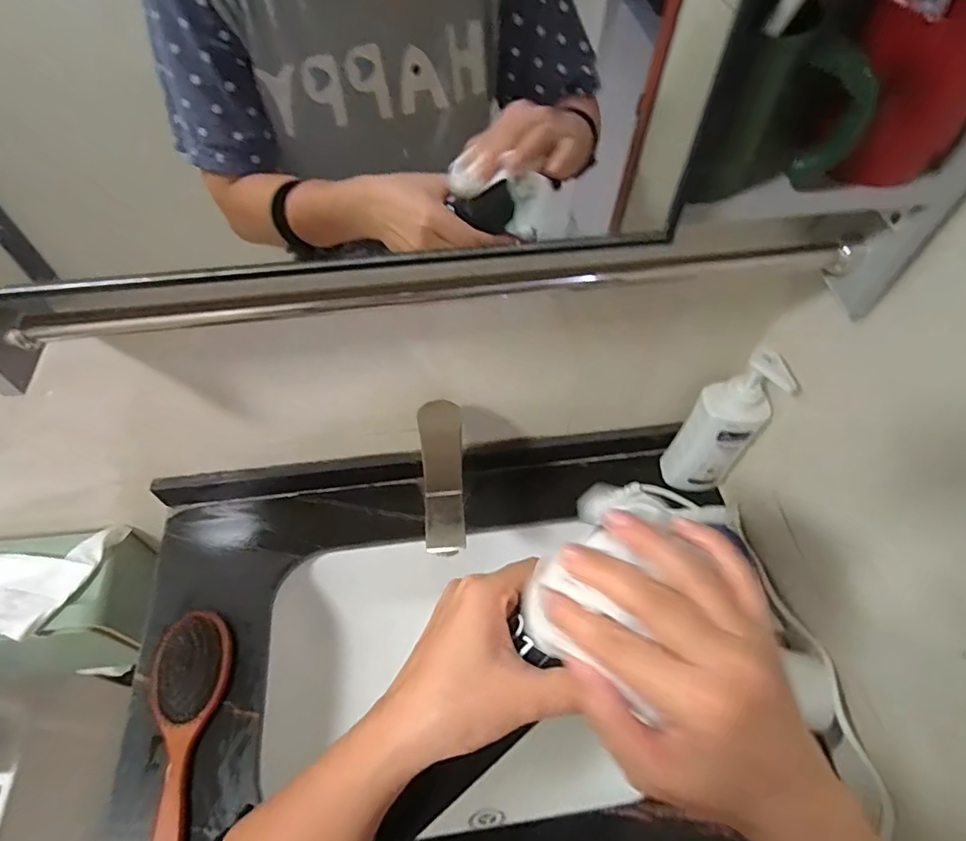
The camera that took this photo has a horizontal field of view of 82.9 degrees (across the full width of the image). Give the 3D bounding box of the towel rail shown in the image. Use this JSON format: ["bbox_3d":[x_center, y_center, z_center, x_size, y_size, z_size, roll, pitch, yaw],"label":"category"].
[{"bbox_3d":[-0.013,-0.095,0.400,0.611,0.025,0.027,-7,57,-6],"label":"towel rail"}]

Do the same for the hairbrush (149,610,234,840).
[{"bbox_3d":[-0.296,0.307,0.544,0.075,0.030,0.224,-7,57,-6],"label":"hairbrush"}]

